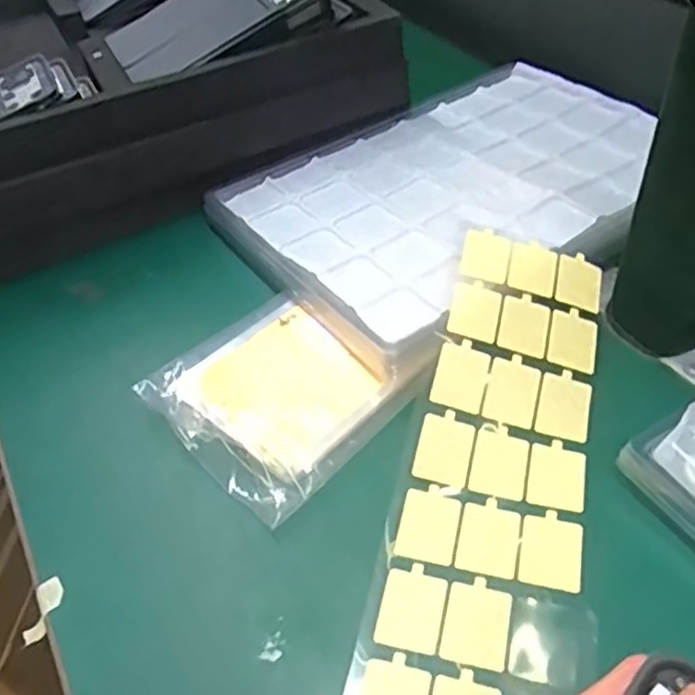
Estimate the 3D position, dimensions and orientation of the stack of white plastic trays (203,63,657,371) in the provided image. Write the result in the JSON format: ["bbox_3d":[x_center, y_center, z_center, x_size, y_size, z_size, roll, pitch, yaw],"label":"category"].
[{"bbox_3d":[0.089,-0.114,0.508,0.312,0.029,0.223,-30,51,-21],"label":"stack of white plastic trays"}]

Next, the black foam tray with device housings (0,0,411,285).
[{"bbox_3d":[-0.221,-0.221,0.561,0.404,0.108,0.343,-30,51,-21],"label":"black foam tray with device housings"}]

